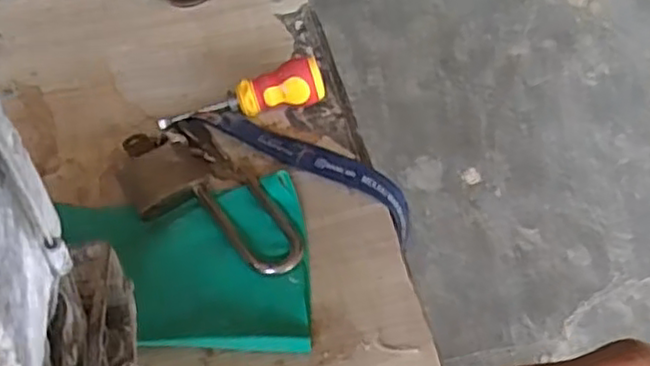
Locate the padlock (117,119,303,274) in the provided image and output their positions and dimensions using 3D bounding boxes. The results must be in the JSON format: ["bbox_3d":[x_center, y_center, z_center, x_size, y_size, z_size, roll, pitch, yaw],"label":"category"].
[{"bbox_3d":[-0.080,0.011,0.455,0.074,0.018,0.145,-36,60,-21],"label":"padlock"}]

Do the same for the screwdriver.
[{"bbox_3d":[-0.058,-0.058,0.492,0.118,0.036,0.027,-14,54,-8],"label":"screwdriver"}]

